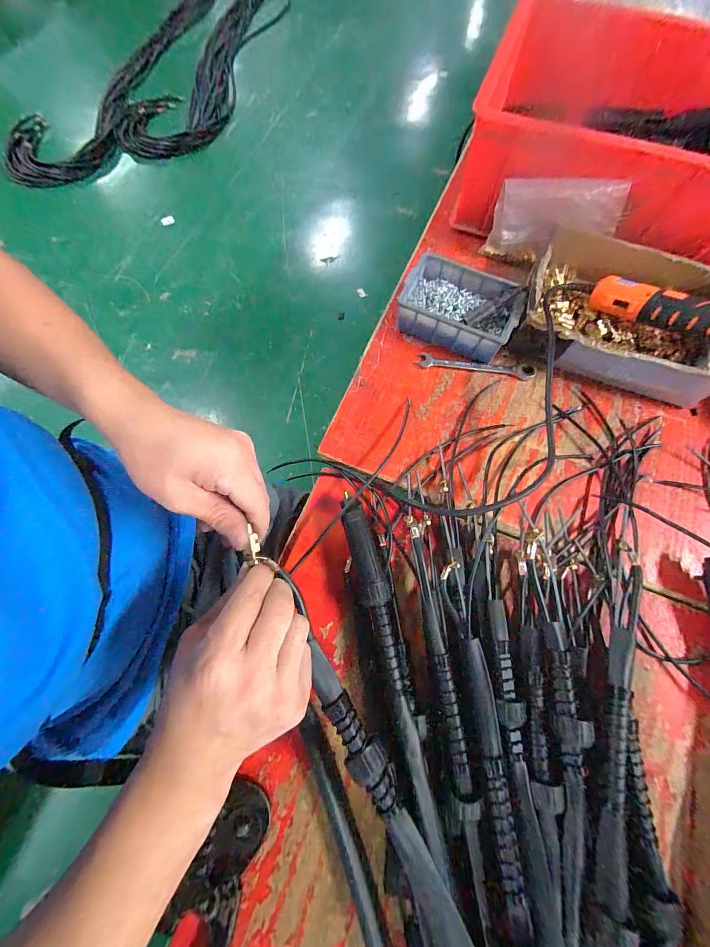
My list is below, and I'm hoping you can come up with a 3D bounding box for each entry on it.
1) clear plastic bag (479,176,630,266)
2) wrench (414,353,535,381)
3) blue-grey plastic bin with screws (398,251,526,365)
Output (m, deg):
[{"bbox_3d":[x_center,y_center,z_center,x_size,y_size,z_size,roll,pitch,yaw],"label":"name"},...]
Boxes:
[{"bbox_3d":[0.268,-0.341,0.466,0.154,0.099,0.027,13,73,5],"label":"clear plastic bag"},{"bbox_3d":[0.162,-0.142,0.454,0.149,0.005,0.019,9,72,3],"label":"wrench"},{"bbox_3d":[0.137,-0.219,0.451,0.148,0.050,0.104,22,74,7],"label":"blue-grey plastic bin with screws"}]

